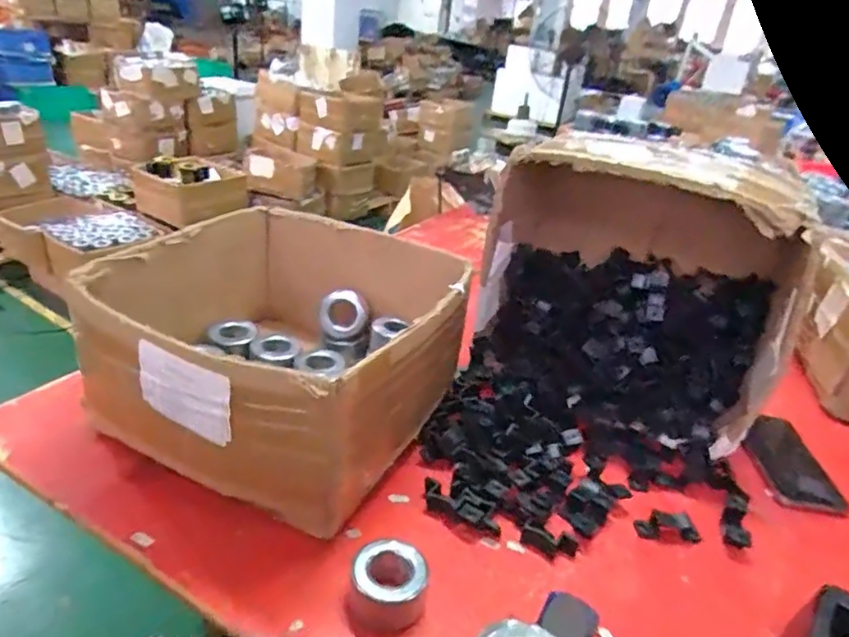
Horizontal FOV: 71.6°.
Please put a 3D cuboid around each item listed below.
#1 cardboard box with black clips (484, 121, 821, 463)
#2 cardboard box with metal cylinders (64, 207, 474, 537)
[{"bbox_3d":[0.268,-0.046,0.745,0.352,0.313,0.230,25,32,30],"label":"cardboard box with black clips"},{"bbox_3d":[-0.145,0.019,0.661,0.328,0.160,0.374,18,29,20],"label":"cardboard box with metal cylinders"}]

